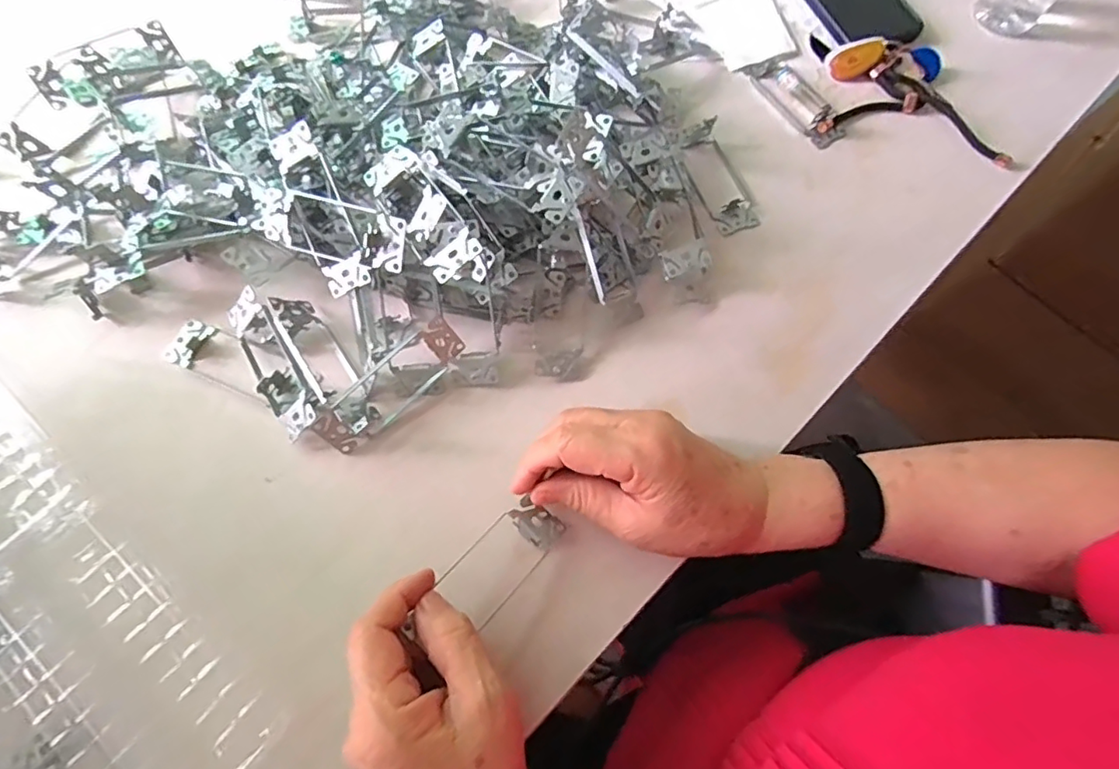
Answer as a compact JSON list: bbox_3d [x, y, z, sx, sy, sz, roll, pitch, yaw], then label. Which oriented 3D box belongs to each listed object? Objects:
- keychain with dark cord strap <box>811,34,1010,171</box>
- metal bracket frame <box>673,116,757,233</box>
[{"bbox_3d":[0.300,-0.248,0.472,0.159,0.019,0.110,11,70,2],"label":"keychain with dark cord strap"},{"bbox_3d":[0.123,-0.165,0.438,0.044,0.018,0.096,-22,72,-9],"label":"metal bracket frame"}]

